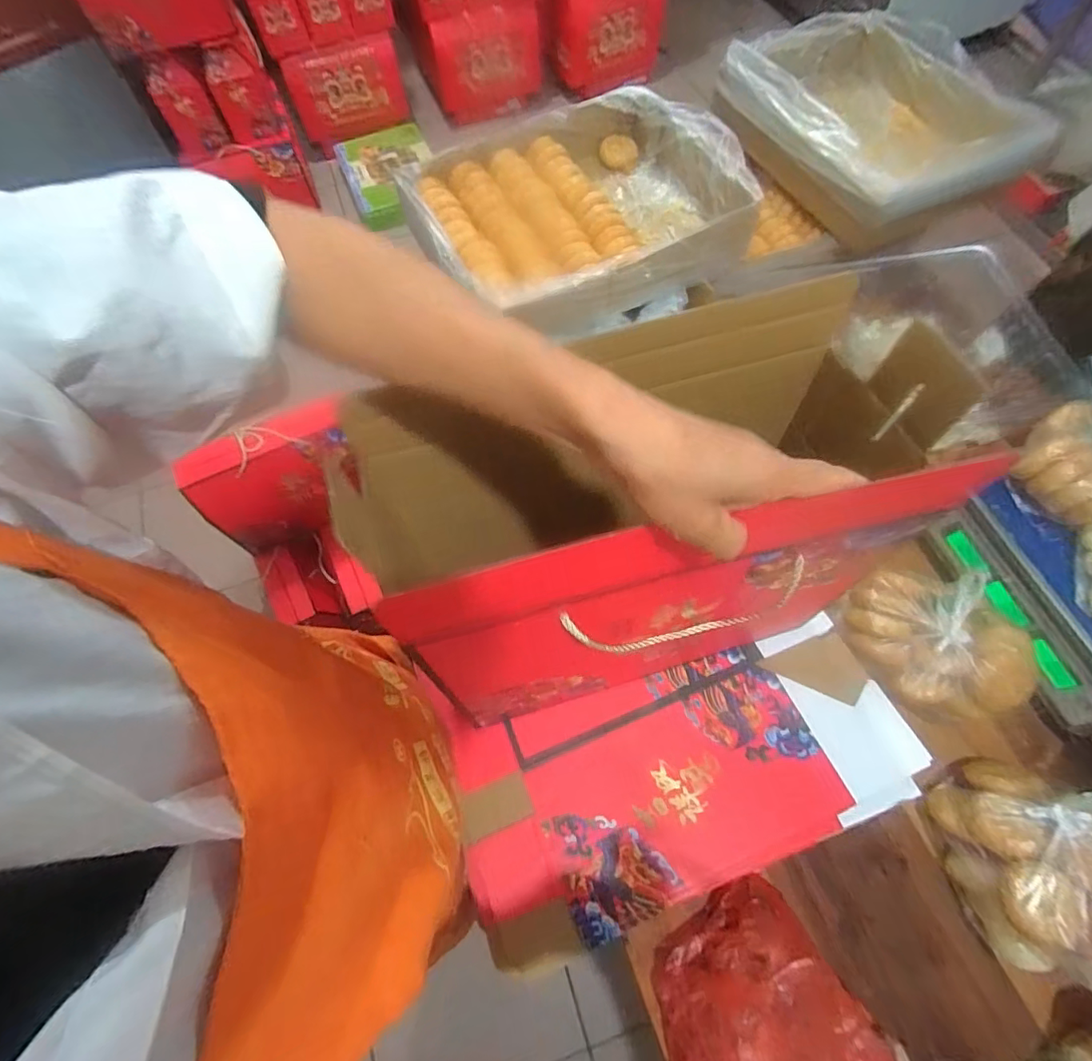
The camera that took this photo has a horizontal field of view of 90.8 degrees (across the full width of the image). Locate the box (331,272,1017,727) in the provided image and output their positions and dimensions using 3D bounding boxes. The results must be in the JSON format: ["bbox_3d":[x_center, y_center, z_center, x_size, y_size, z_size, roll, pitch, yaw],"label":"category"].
[{"bbox_3d":[0.081,0.009,0.437,0.345,0.300,0.165,-16,65,-5],"label":"box"}]

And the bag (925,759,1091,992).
[{"bbox_3d":[0.486,0.333,0.543,0.136,0.120,0.189,12,66,8],"label":"bag"}]

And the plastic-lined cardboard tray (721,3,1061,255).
[{"bbox_3d":[0.582,-0.727,0.962,0.409,0.142,0.501,-30,67,-11],"label":"plastic-lined cardboard tray"}]

